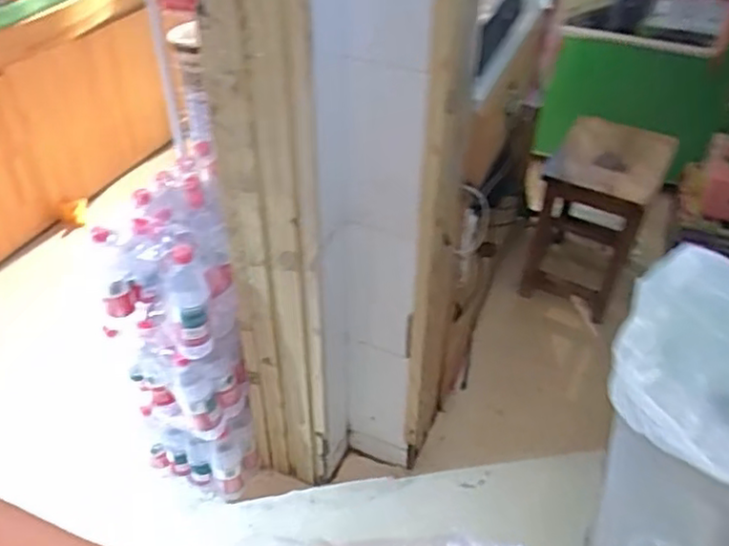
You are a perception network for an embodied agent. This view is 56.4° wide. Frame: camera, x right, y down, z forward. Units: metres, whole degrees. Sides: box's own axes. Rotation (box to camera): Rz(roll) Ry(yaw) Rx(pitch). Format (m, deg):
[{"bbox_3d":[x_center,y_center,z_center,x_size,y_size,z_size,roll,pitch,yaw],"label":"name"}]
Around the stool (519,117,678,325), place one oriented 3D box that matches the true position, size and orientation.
[{"bbox_3d":[0.631,-0.162,1.882,0.266,0.405,0.350,24,46,24],"label":"stool"}]

